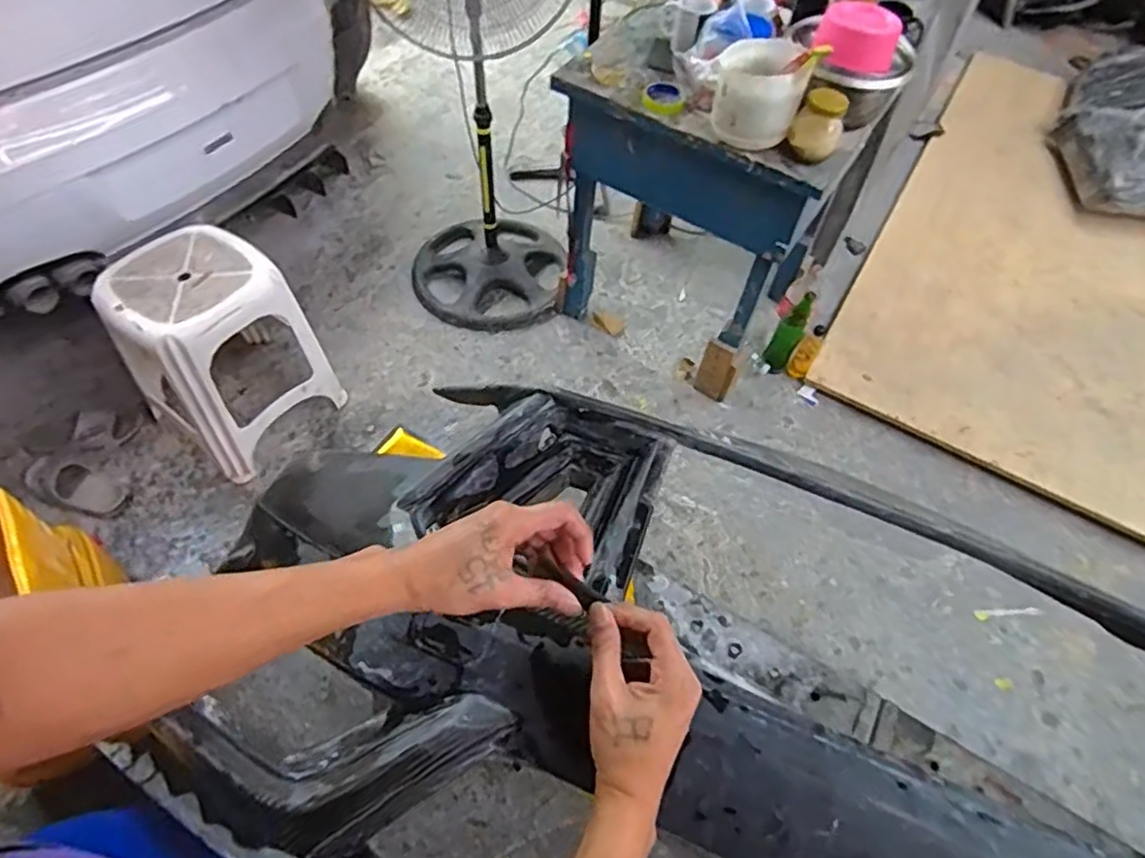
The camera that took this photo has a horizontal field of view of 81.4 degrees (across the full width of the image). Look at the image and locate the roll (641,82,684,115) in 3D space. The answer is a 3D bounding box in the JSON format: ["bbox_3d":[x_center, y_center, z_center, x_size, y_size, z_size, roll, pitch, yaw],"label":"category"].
[{"bbox_3d":[0.186,-0.678,1.366,0.085,0.027,0.087,2,54,-3],"label":"roll"}]

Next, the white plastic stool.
[{"bbox_3d":[-0.825,-0.184,1.555,0.344,0.428,0.343,33,60,17],"label":"white plastic stool"}]

